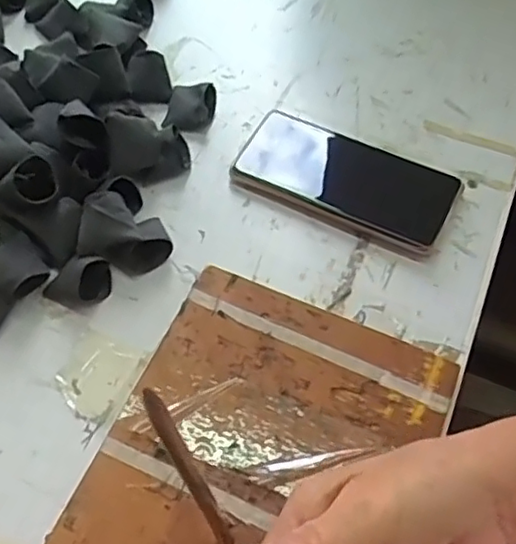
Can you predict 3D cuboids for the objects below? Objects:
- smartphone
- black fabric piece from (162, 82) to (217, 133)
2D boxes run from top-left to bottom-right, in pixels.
[{"bbox_3d":[0.064,-0.069,0.471,0.160,0.012,0.078,25,62,14],"label":"smartphone"},{"bbox_3d":[-0.055,-0.132,0.504,0.037,0.019,0.041,12,60,7],"label":"black fabric piece"}]

